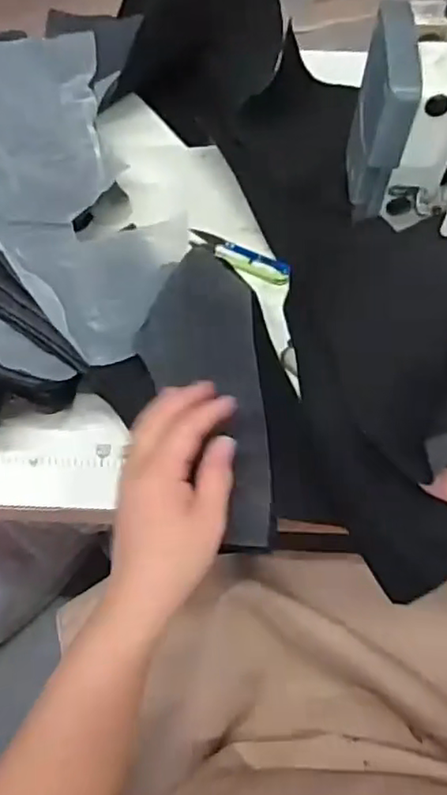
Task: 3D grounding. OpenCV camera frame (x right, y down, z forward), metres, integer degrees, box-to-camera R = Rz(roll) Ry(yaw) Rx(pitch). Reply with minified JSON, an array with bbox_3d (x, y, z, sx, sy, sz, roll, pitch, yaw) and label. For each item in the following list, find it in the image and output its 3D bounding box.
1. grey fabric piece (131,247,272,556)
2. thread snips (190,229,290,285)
[{"bbox_3d":[-0.011,-0.002,0.437,0.082,0.024,0.210,-3,71,-14],"label":"grey fabric piece"},{"bbox_3d":[0.015,-0.128,0.568,0.099,0.006,0.023,24,65,11],"label":"thread snips"}]

